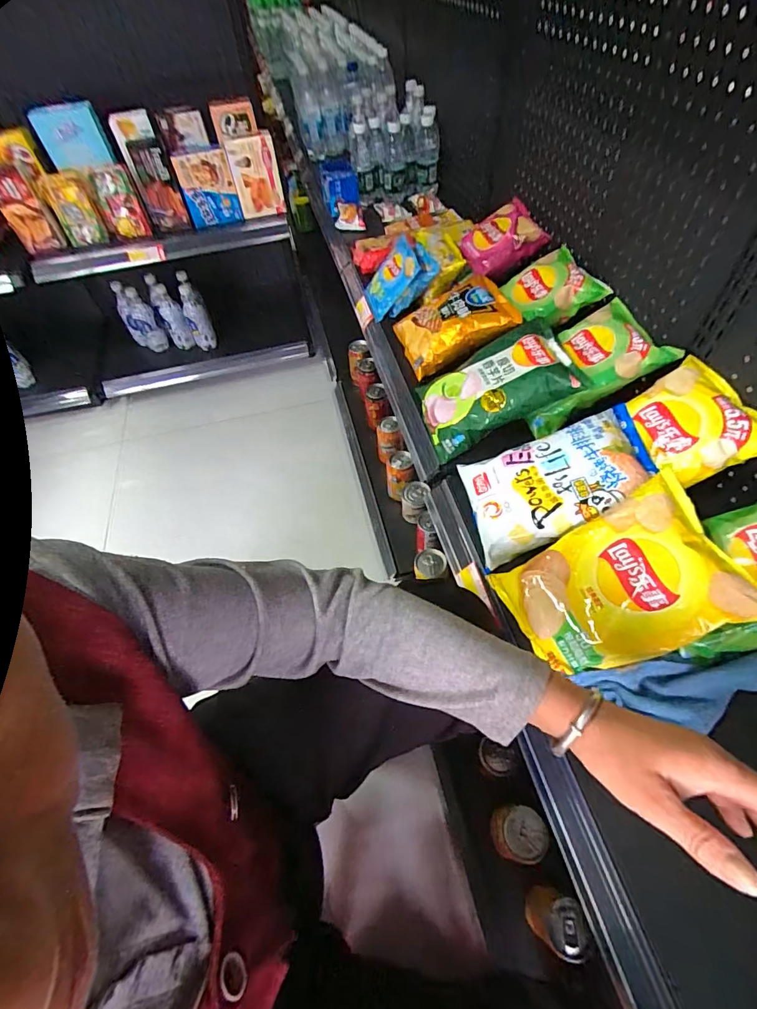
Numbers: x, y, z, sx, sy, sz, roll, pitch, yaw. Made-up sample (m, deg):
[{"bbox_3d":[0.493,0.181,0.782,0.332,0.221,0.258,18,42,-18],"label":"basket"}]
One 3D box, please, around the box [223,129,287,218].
[{"bbox_3d":[-0.300,-0.804,1.059,0.112,0.156,0.035,-10,55,-3],"label":"box"}]

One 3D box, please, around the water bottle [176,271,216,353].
[{"bbox_3d":[-0.566,-0.588,1.338,0.054,0.207,0.068,17,58,15],"label":"water bottle"}]

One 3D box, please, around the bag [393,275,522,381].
[{"bbox_3d":[0.132,-0.326,0.769,0.196,0.042,0.154,-27,60,14],"label":"bag"}]

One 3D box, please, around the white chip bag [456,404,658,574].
[{"bbox_3d":[0.228,-0.033,0.555,0.243,0.043,0.153,-27,56,13],"label":"white chip bag"}]

